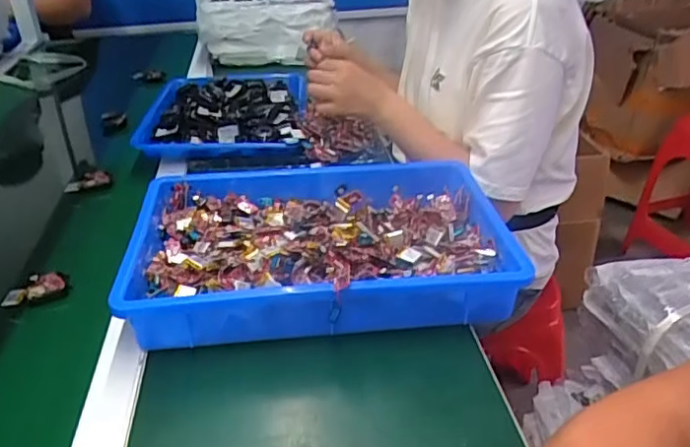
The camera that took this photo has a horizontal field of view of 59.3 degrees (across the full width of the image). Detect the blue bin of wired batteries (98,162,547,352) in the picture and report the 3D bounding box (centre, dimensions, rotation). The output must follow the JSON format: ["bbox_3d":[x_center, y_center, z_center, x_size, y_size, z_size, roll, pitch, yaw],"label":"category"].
[{"bbox_3d":[-0.030,0.023,0.632,0.380,0.068,0.248,-4,31,-4],"label":"blue bin of wired batteries"}]

